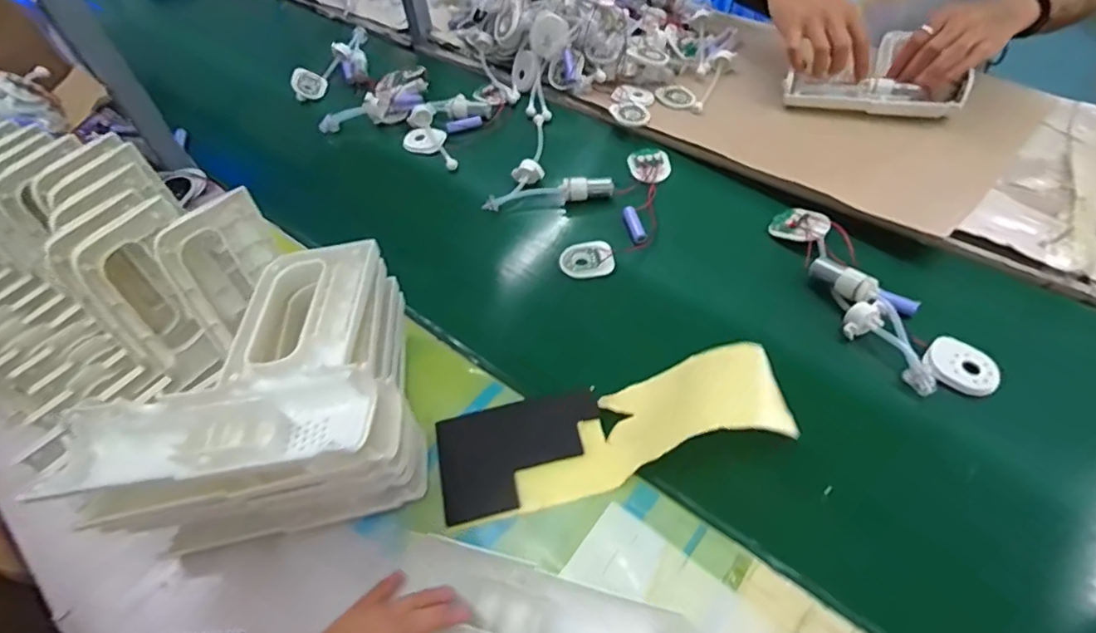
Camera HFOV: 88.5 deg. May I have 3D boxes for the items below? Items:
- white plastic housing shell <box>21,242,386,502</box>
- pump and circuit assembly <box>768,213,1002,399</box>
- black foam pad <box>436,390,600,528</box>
[{"bbox_3d":[-0.225,0.038,0.398,0.211,0.045,0.174,-9,52,-1],"label":"white plastic housing shell"},{"bbox_3d":[0.307,-0.023,0.546,0.082,0.031,0.251,-25,54,-15],"label":"pump and circuit assembly"},{"bbox_3d":[-0.021,0.110,0.468,0.138,0.011,0.086,-14,52,-5],"label":"black foam pad"}]

